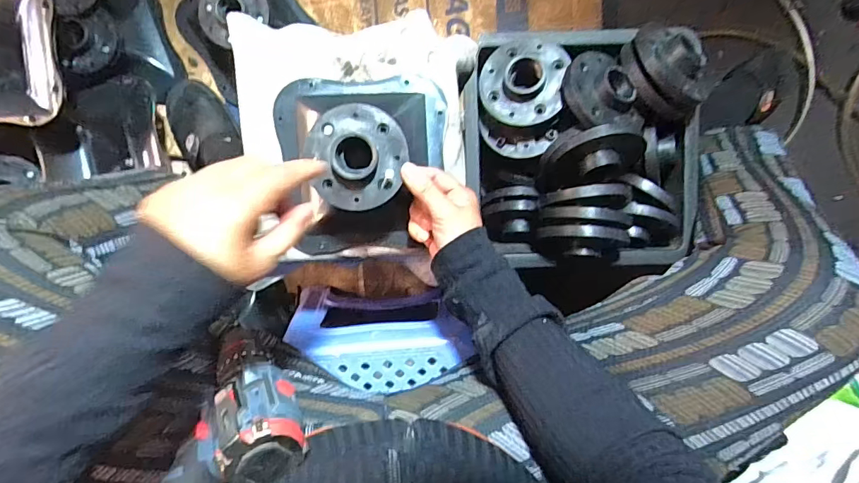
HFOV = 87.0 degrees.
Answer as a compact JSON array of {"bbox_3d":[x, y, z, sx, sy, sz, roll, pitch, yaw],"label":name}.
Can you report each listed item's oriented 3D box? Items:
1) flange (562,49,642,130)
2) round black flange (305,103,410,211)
[{"bbox_3d":[0.173,-0.156,0.463,0.077,0.028,0.086,-18,81,-9],"label":"flange"},{"bbox_3d":[-0.069,-0.079,0.420,0.090,0.020,0.096,0,95,-2],"label":"round black flange"}]

